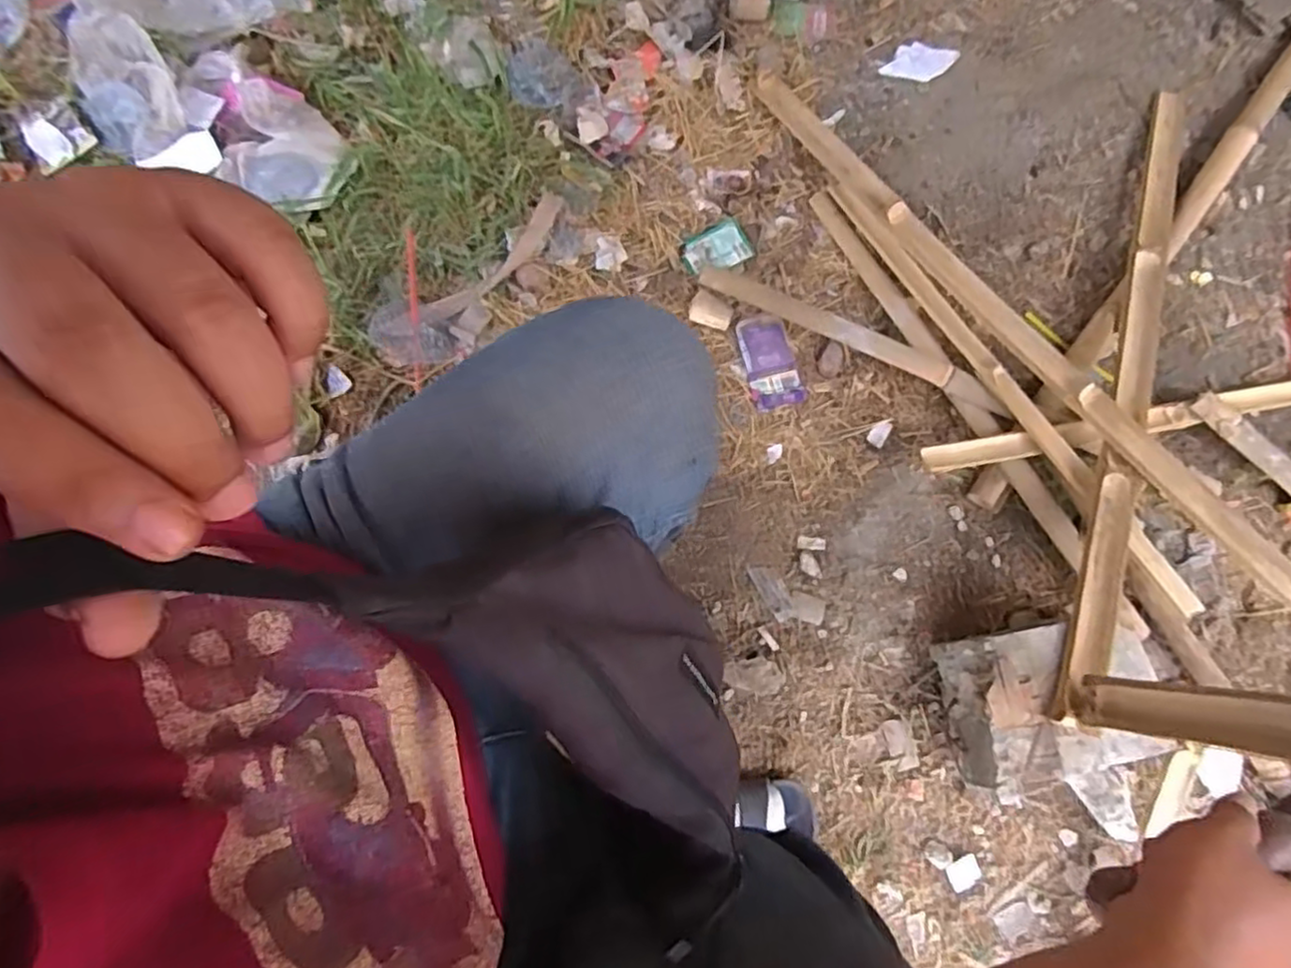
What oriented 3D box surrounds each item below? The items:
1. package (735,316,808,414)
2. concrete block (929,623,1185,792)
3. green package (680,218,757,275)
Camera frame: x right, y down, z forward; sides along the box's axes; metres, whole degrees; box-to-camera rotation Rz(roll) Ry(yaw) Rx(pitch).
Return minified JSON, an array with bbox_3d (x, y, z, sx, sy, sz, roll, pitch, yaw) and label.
[{"bbox_3d":[0.165,-0.163,0.920,0.071,0.004,0.127,-16,77,-2],"label":"package"},{"bbox_3d":[0.437,0.232,0.743,0.219,0.105,0.153,-10,77,-1],"label":"concrete block"},{"bbox_3d":[0.098,-0.326,0.959,0.098,0.007,0.068,-27,78,-4],"label":"green package"}]

